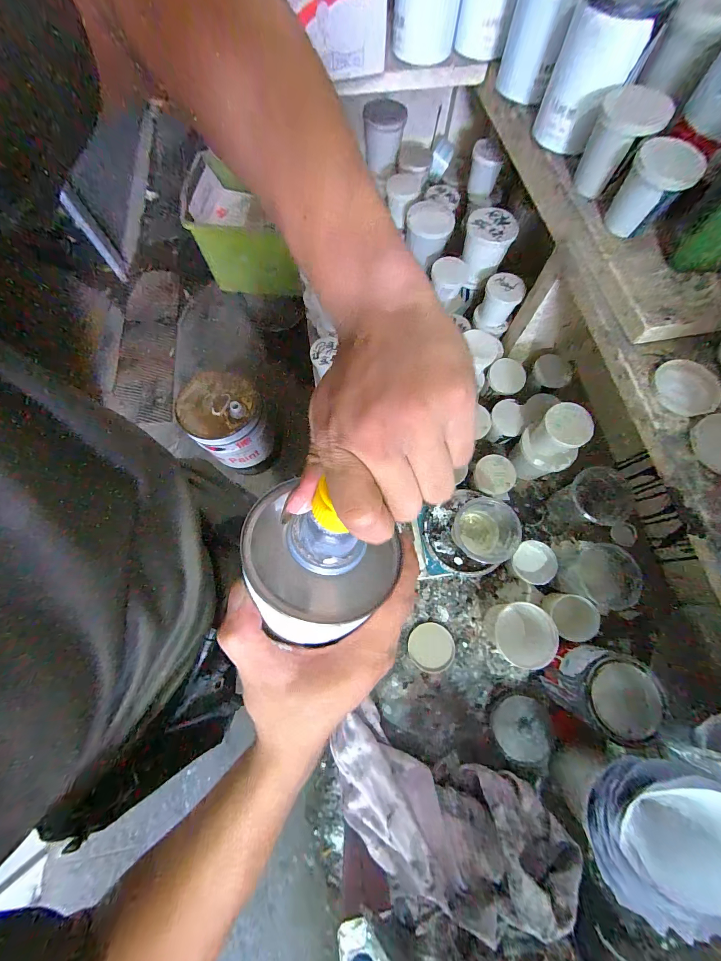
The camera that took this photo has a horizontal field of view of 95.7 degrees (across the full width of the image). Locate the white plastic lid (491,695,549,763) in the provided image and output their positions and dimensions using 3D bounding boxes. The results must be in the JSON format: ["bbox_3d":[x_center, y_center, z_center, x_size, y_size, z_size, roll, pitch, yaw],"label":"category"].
[{"bbox_3d":[0.253,0.395,0.521,0.078,0.009,0.083,-14,57,22],"label":"white plastic lid"}]

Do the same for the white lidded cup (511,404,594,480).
[{"bbox_3d":[0.327,-0.079,0.539,0.068,0.074,0.069,0,72,-1],"label":"white lidded cup"}]

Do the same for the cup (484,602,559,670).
[{"bbox_3d":[0.260,0.246,0.542,0.079,0.095,0.095,-24,74,-8],"label":"cup"}]

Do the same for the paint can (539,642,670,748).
[{"bbox_3d":[0.341,0.298,0.474,0.098,0.118,0.103,0,72,-1],"label":"paint can"}]

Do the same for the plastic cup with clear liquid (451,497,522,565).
[{"bbox_3d":[0.192,0.090,0.539,0.082,0.116,0.086,0,72,-1],"label":"plastic cup with clear liquid"}]

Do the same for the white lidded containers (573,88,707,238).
[{"bbox_3d":[0.342,-0.450,0.438,0.079,0.088,0.072,28,74,8],"label":"white lidded containers"}]

